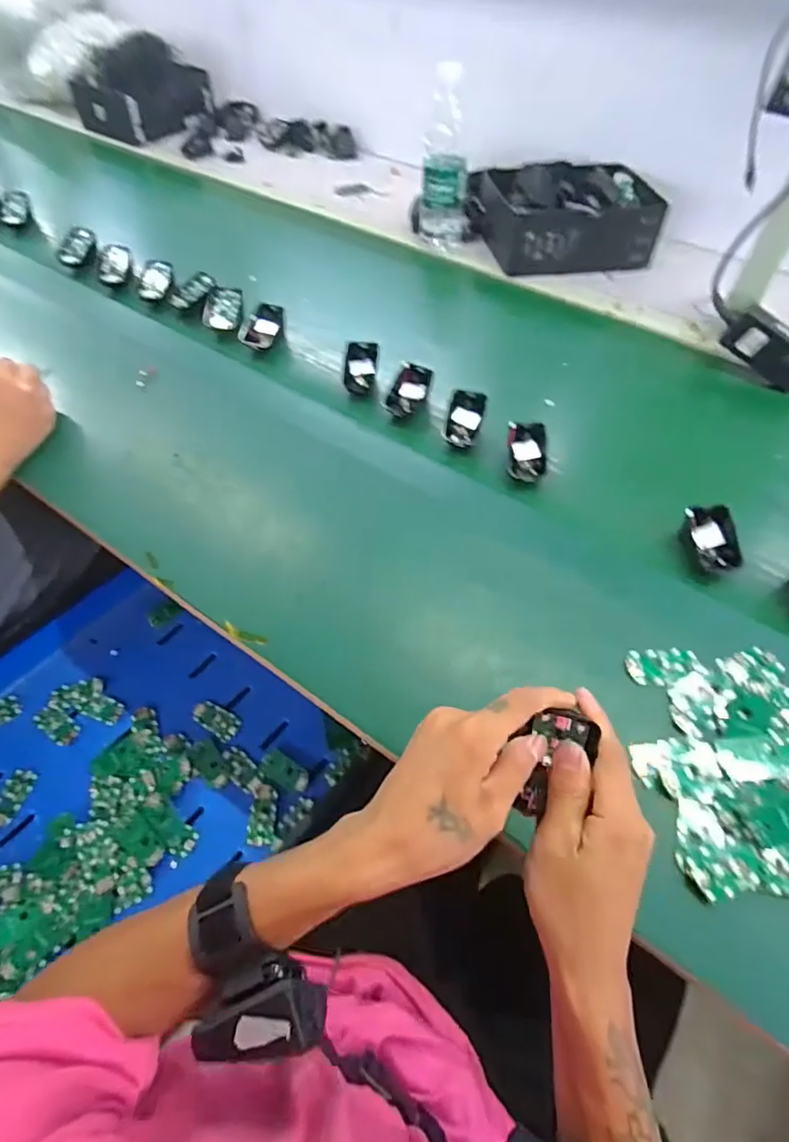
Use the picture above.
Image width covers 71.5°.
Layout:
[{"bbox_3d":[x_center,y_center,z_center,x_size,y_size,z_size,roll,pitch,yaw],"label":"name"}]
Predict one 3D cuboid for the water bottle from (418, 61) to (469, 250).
[{"bbox_3d":[0.078,-0.624,0.847,0.069,0.219,0.074,3,55,3],"label":"water bottle"}]

